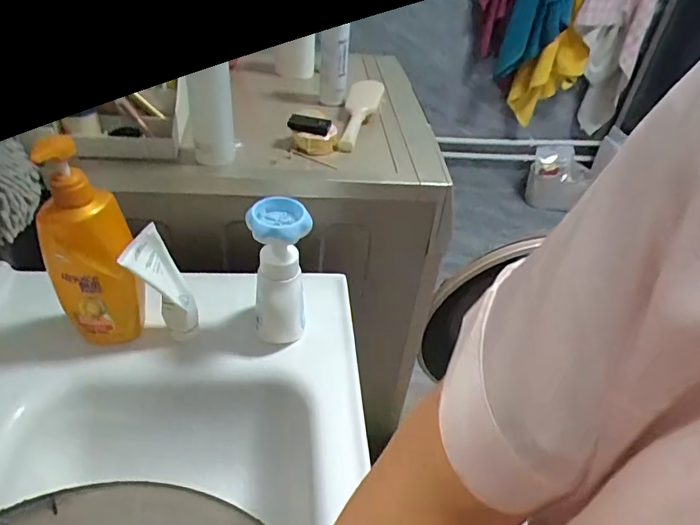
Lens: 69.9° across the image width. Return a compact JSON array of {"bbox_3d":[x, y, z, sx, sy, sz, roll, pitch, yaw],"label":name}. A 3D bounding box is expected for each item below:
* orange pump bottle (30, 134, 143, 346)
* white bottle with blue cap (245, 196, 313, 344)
[{"bbox_3d":[-0.282,-0.008,0.544,0.085,0.264,0.051,-15,44,-24],"label":"orange pump bottle"},{"bbox_3d":[-0.086,0.018,0.605,0.065,0.189,0.054,-10,42,-19],"label":"white bottle with blue cap"}]

